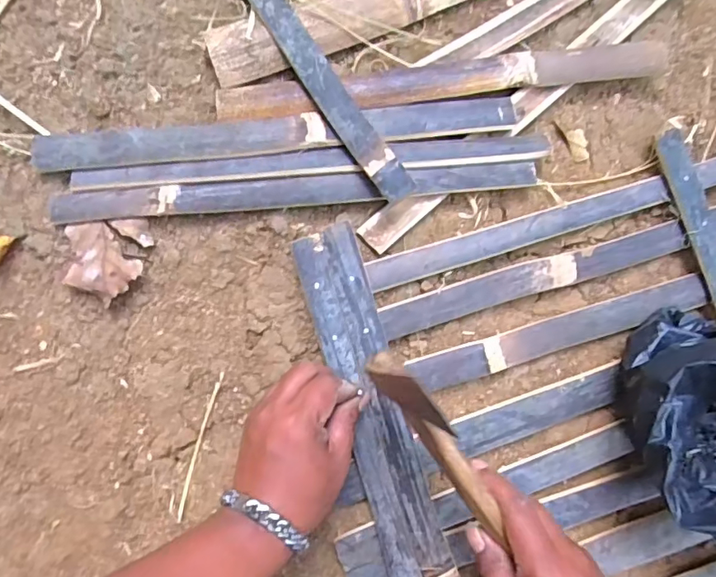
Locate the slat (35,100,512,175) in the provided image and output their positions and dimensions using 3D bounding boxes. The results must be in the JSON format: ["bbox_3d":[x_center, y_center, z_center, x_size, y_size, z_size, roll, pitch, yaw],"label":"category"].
[{"bbox_3d":[-0.063,-0.130,0.439,0.397,0.009,0.029,-7,81,-5],"label":"slat"}]

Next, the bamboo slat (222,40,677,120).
[{"bbox_3d":[0.081,-0.184,0.456,0.399,0.008,0.033,-8,85,-7],"label":"bamboo slat"}]

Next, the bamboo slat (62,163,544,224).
[{"bbox_3d":[-0.047,-0.082,0.440,0.403,0.011,0.024,-5,99,-4],"label":"bamboo slat"}]

